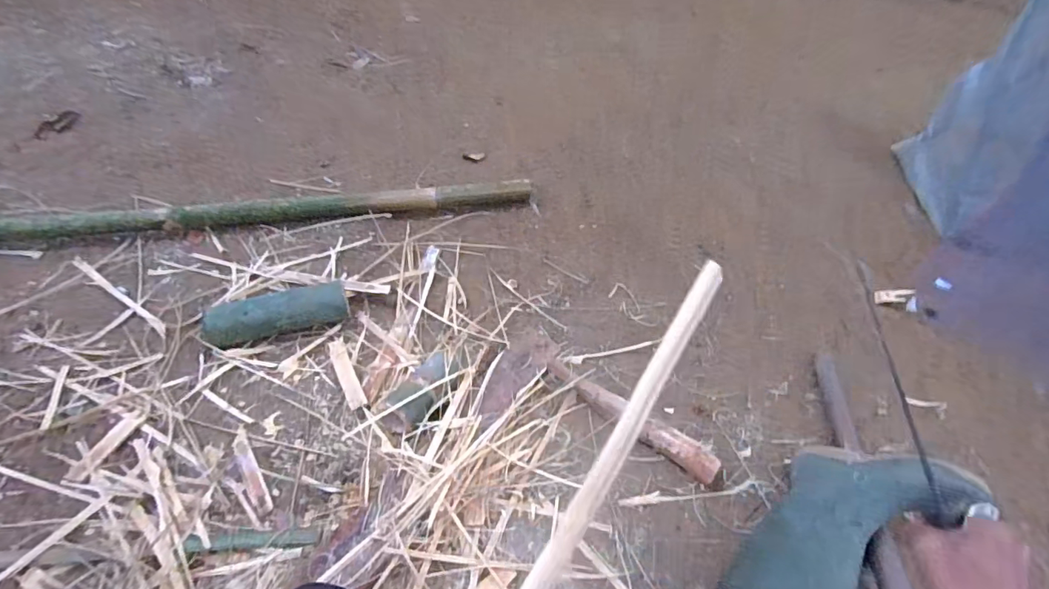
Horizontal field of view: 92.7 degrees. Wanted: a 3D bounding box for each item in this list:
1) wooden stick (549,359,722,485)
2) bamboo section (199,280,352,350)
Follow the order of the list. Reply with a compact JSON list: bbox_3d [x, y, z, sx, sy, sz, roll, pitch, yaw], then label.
[{"bbox_3d":[0.195,0.223,0.930,0.351,0.054,0.051,32,50,23],"label":"wooden stick"},{"bbox_3d":[-0.491,0.047,1.001,0.264,0.078,0.080,-18,50,-22],"label":"bamboo section"}]

